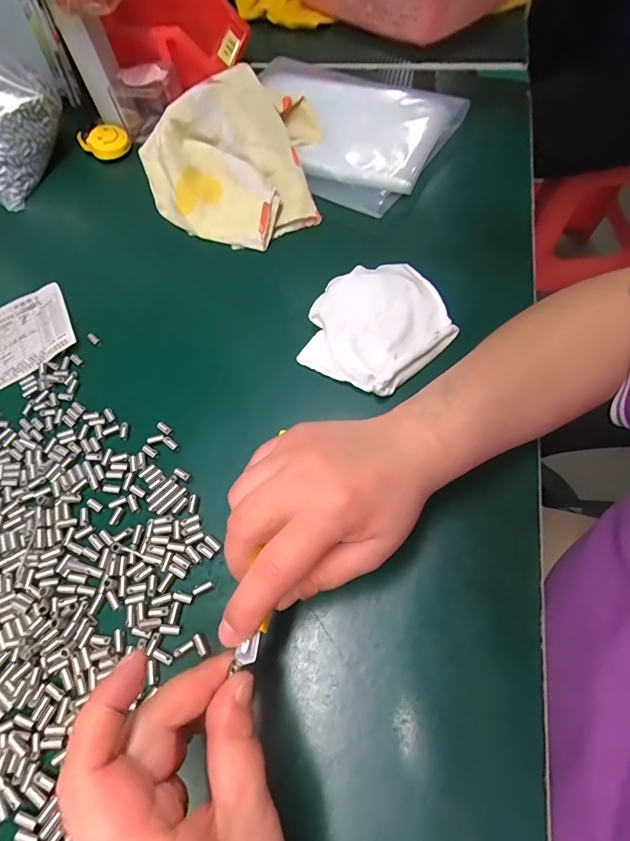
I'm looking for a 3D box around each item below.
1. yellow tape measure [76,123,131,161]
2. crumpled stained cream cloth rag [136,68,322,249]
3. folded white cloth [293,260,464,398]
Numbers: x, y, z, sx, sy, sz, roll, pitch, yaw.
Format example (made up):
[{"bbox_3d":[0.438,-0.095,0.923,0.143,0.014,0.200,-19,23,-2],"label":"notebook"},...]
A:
[{"bbox_3d":[-0.233,-0.308,0.482,0.052,0.018,0.038,-22,94,-11],"label":"yellow tape measure"},{"bbox_3d":[-0.065,-0.245,0.409,0.173,0.073,0.150,-30,65,-11],"label":"crumpled stained cream cloth rag"},{"bbox_3d":[0.045,-0.073,0.335,0.109,0.024,0.093,-38,67,-16],"label":"folded white cloth"}]

